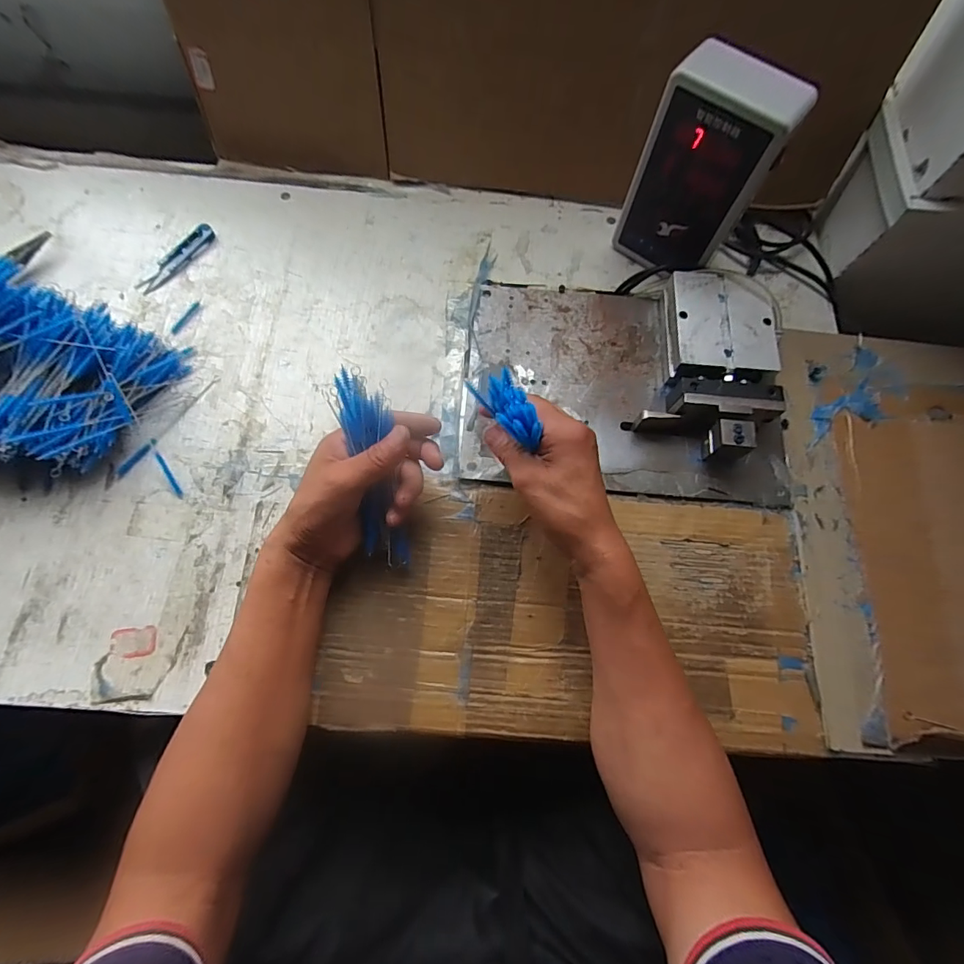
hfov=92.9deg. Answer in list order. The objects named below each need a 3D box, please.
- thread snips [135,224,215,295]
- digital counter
[{"bbox_3d":[-0.337,-0.247,0.505,0.026,0.007,0.103,34,74,10],"label":"thread snips"},{"bbox_3d":[0.207,-0.288,0.446,0.110,0.179,0.062,37,74,11],"label":"digital counter"}]

